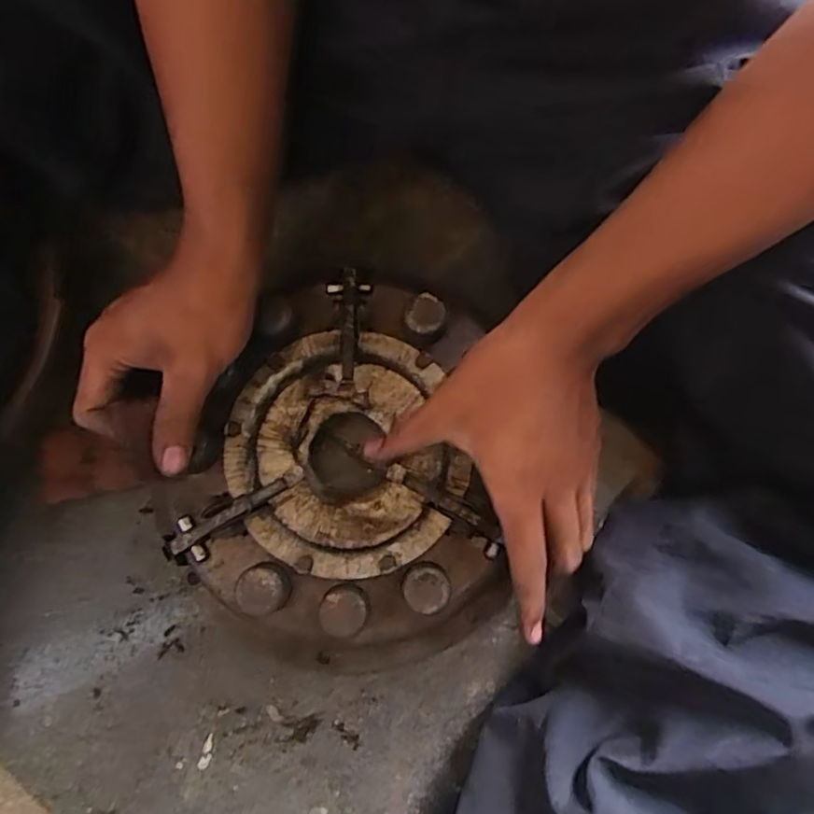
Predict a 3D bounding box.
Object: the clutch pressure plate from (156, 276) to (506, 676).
[{"bbox_3d":[-0.023,0.042,0.404,0.209,0.064,0.227,35,79,9],"label":"clutch pressure plate"}]

